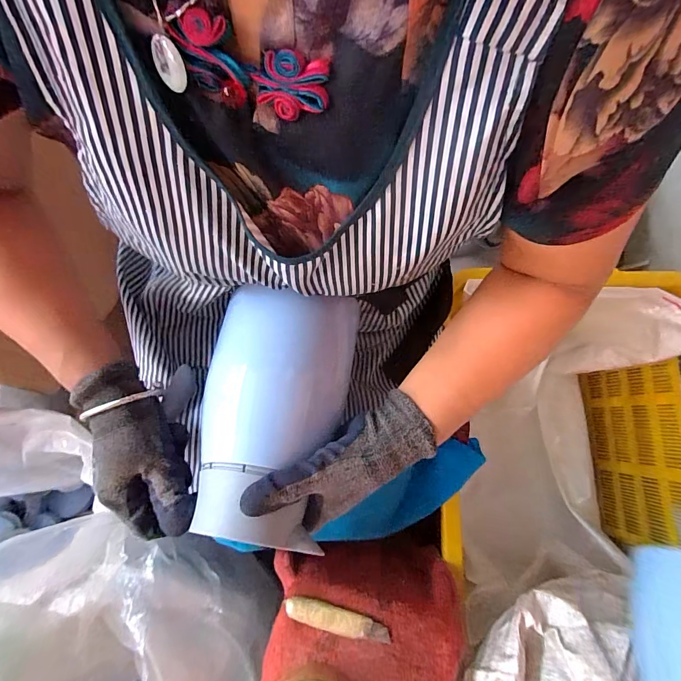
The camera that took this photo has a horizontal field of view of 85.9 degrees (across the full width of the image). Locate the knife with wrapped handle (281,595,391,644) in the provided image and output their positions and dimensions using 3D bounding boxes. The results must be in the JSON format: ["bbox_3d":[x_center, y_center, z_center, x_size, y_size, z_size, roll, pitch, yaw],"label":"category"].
[{"bbox_3d":[-0.003,0.296,0.387,0.114,0.010,0.022,15,77,3],"label":"knife with wrapped handle"}]

